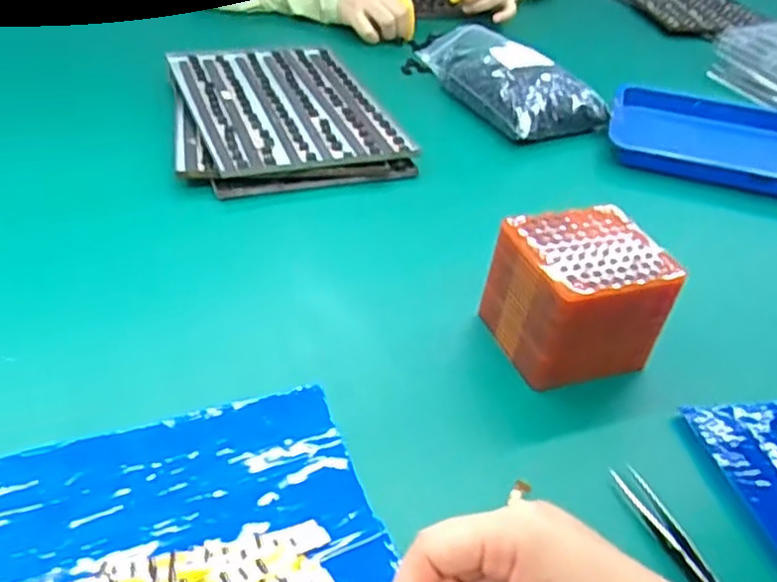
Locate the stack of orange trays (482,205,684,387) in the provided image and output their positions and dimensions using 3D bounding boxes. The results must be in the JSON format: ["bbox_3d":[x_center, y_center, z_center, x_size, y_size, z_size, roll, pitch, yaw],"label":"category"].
[{"bbox_3d":[0.122,0.006,0.480,0.095,0.086,0.085,-11,42,-21],"label":"stack of orange trays"}]

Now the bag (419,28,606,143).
[{"bbox_3d":[0.131,-0.228,0.780,0.117,0.055,0.193,-16,44,-26],"label":"bag"}]

